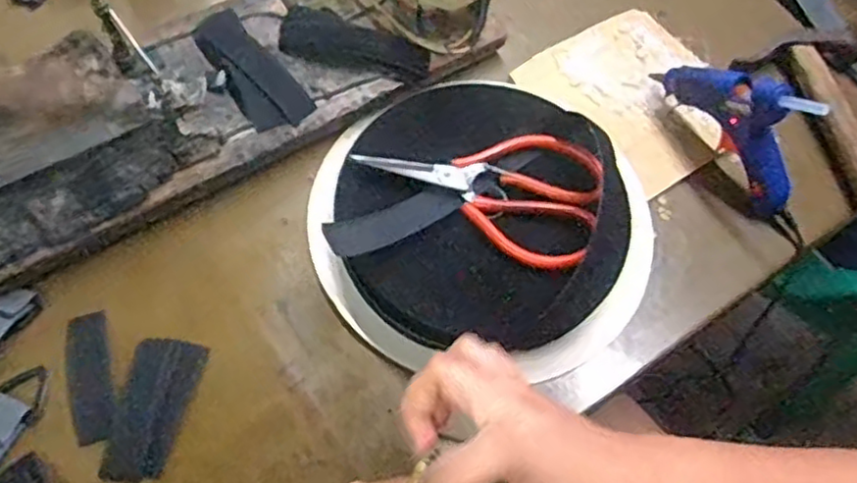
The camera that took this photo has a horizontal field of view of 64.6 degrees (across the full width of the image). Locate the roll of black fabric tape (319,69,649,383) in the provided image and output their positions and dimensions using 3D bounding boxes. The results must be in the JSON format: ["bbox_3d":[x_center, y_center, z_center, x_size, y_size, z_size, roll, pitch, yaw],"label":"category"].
[{"bbox_3d":[0.042,-0.023,0.489,0.234,0.059,0.242,2,62,-3],"label":"roll of black fabric tape"}]

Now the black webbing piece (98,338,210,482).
[{"bbox_3d":[-0.179,0.108,0.437,0.045,0.004,0.091,13,62,3],"label":"black webbing piece"}]

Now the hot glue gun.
[{"bbox_3d":[0.233,-0.096,0.511,0.022,0.103,0.138,-34,69,-19],"label":"hot glue gun"}]

